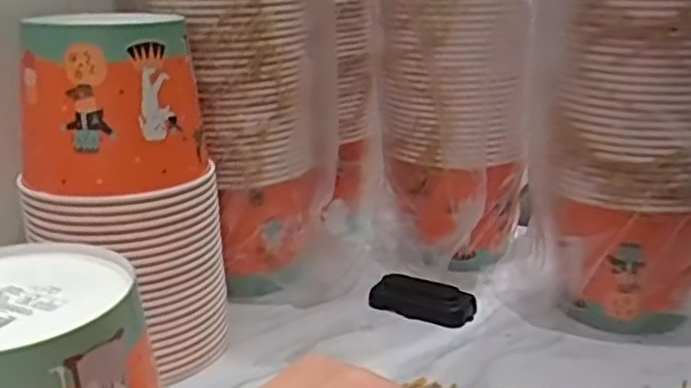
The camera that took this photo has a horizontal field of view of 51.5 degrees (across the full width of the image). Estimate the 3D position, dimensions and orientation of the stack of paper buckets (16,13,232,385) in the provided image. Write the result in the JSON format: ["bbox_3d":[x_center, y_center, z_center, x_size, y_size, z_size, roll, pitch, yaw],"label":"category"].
[{"bbox_3d":[-0.186,-0.002,0.625,0.149,0.290,0.146,-3,19,-7],"label":"stack of paper buckets"}]

